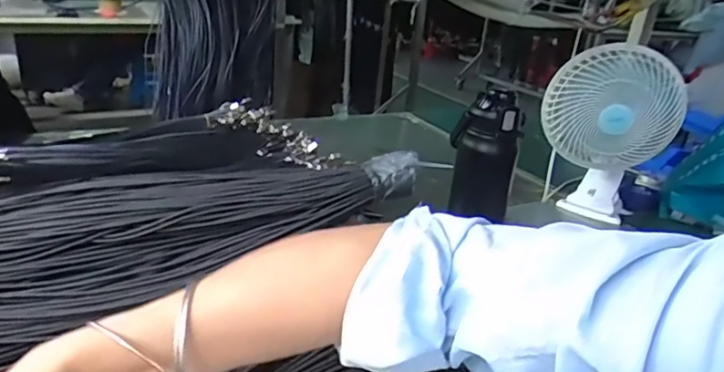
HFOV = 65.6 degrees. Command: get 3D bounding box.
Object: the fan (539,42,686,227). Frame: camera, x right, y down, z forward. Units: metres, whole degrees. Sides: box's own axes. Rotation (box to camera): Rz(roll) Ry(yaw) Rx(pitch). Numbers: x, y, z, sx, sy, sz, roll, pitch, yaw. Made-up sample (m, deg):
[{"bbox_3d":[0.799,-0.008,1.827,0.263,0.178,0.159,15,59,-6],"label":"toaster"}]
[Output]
[{"bbox_3d":[0.433,-0.085,0.996,0.208,0.311,0.152,19,26,28],"label":"fan"}]

